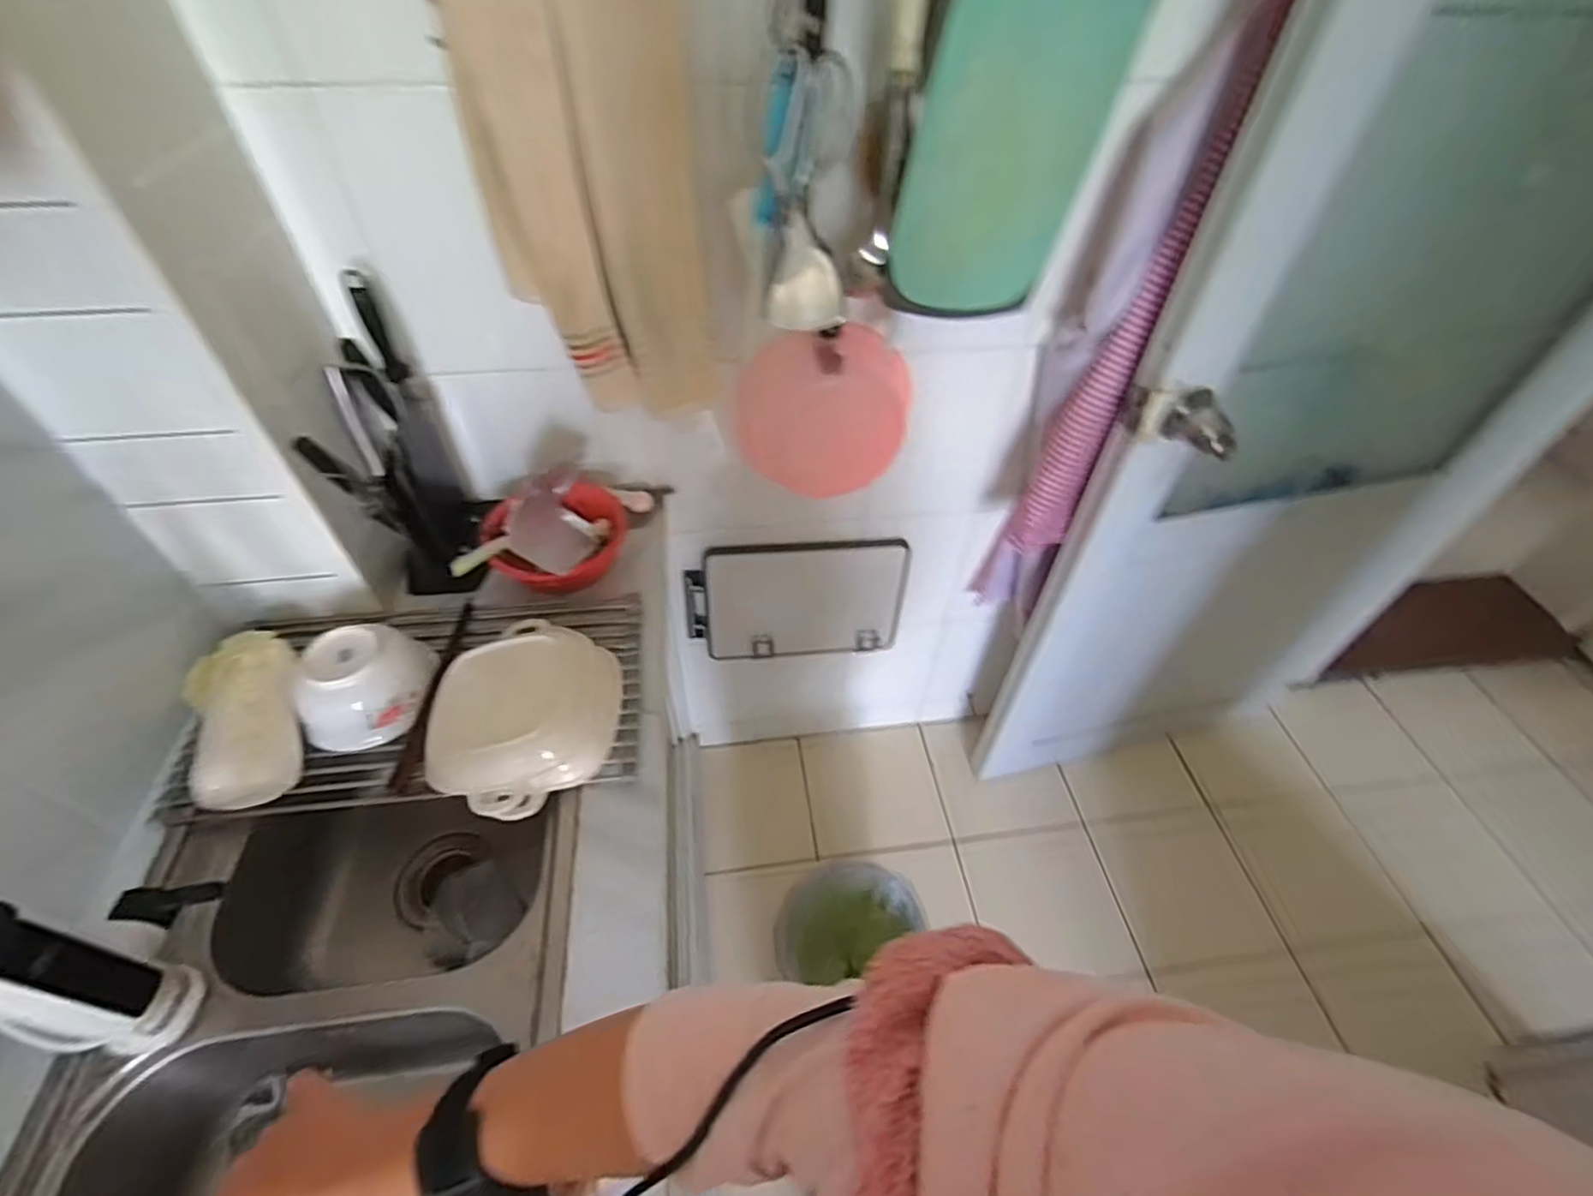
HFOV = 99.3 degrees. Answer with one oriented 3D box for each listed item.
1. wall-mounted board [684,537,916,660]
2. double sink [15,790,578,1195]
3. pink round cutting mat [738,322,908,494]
[{"bbox_3d":[0.002,0.012,1.260,0.406,0.251,0.057,-6,49,-7],"label":"wall-mounted board"},{"bbox_3d":[-0.393,0.468,0.603,0.386,0.227,0.642,-6,49,-7],"label":"double sink"},{"bbox_3d":[0.036,-0.251,0.951,0.232,0.240,0.019,2,39,1],"label":"pink round cutting mat"}]

